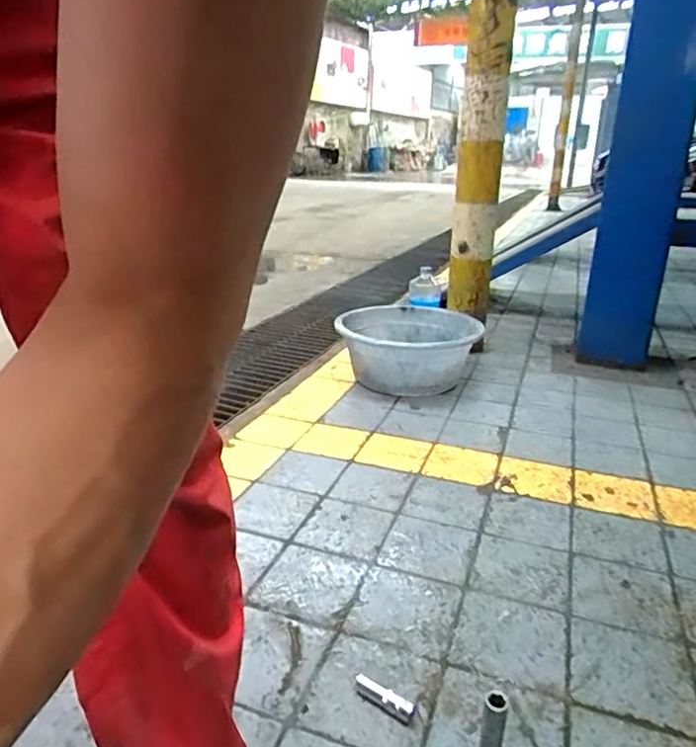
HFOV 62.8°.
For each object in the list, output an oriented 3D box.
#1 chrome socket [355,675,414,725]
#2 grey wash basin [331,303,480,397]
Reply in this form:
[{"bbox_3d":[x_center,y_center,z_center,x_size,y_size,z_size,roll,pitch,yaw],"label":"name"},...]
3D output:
[{"bbox_3d":[0.040,0.392,0.688,0.083,0.018,0.022,16,25,39],"label":"chrome socket"},{"bbox_3d":[0.183,-0.073,1.761,0.410,0.200,0.436,0,19,0],"label":"grey wash basin"}]

